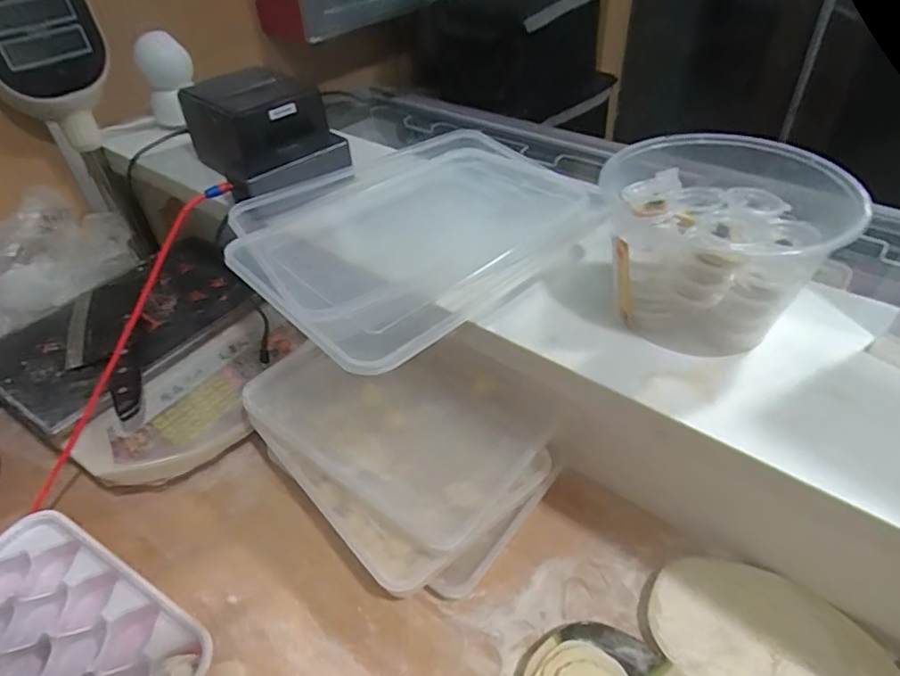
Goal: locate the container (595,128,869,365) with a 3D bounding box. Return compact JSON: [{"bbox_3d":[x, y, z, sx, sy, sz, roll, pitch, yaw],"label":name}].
[{"bbox_3d":[0.194,-0.069,0.422,0.143,0.114,0.135,-2,43,1],"label":"container"}]

